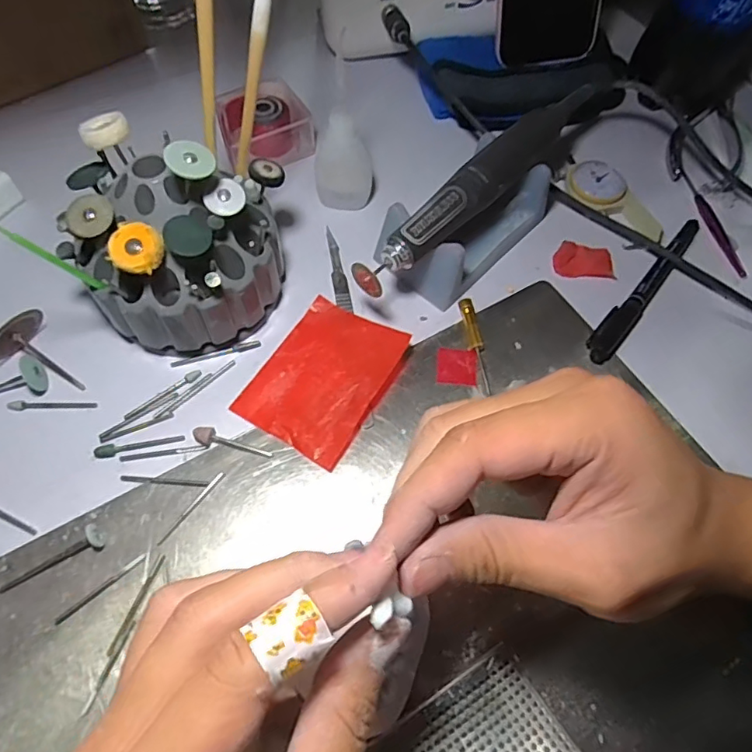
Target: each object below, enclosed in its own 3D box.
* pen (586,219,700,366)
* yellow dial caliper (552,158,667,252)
[{"bbox_3d":[0.169,-0.055,0.334,0.016,0.009,0.139,39,67,17],"label":"pen"},{"bbox_3d":[0.157,-0.119,0.361,0.032,0.015,0.081,-32,68,-18],"label":"yellow dial caliper"}]

